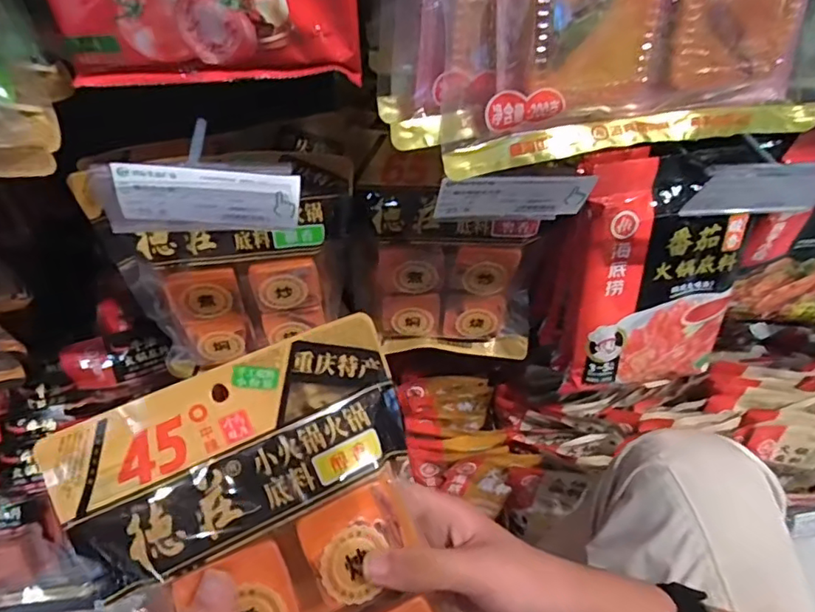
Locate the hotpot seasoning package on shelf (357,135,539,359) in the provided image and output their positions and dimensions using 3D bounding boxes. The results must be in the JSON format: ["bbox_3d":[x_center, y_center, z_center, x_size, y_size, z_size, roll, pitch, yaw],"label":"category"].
[{"bbox_3d":[0.043,-0.032,0.508,0.164,0.217,0.045,5,54,0],"label":"hotpot seasoning package on shelf"}]

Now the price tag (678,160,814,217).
[{"bbox_3d":[0.237,-0.076,0.367,0.099,0.048,0.011,-2,54,-6],"label":"price tag"}]

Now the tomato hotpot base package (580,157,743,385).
[{"bbox_3d":[0.221,-0.022,0.487,0.132,0.223,0.013,-13,33,-4],"label":"tomato hotpot base package"}]

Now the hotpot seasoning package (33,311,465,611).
[{"bbox_3d":[-0.062,0.151,0.316,0.180,0.029,0.245,-23,87,-17],"label":"hotpot seasoning package"}]

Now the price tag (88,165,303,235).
[{"bbox_3d":[-0.113,-0.059,0.315,0.105,0.046,0.007,-3,54,-6],"label":"price tag"}]

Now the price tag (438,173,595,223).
[{"bbox_3d":[0.065,-0.065,0.347,0.093,0.048,0.004,-3,64,-8],"label":"price tag"}]

